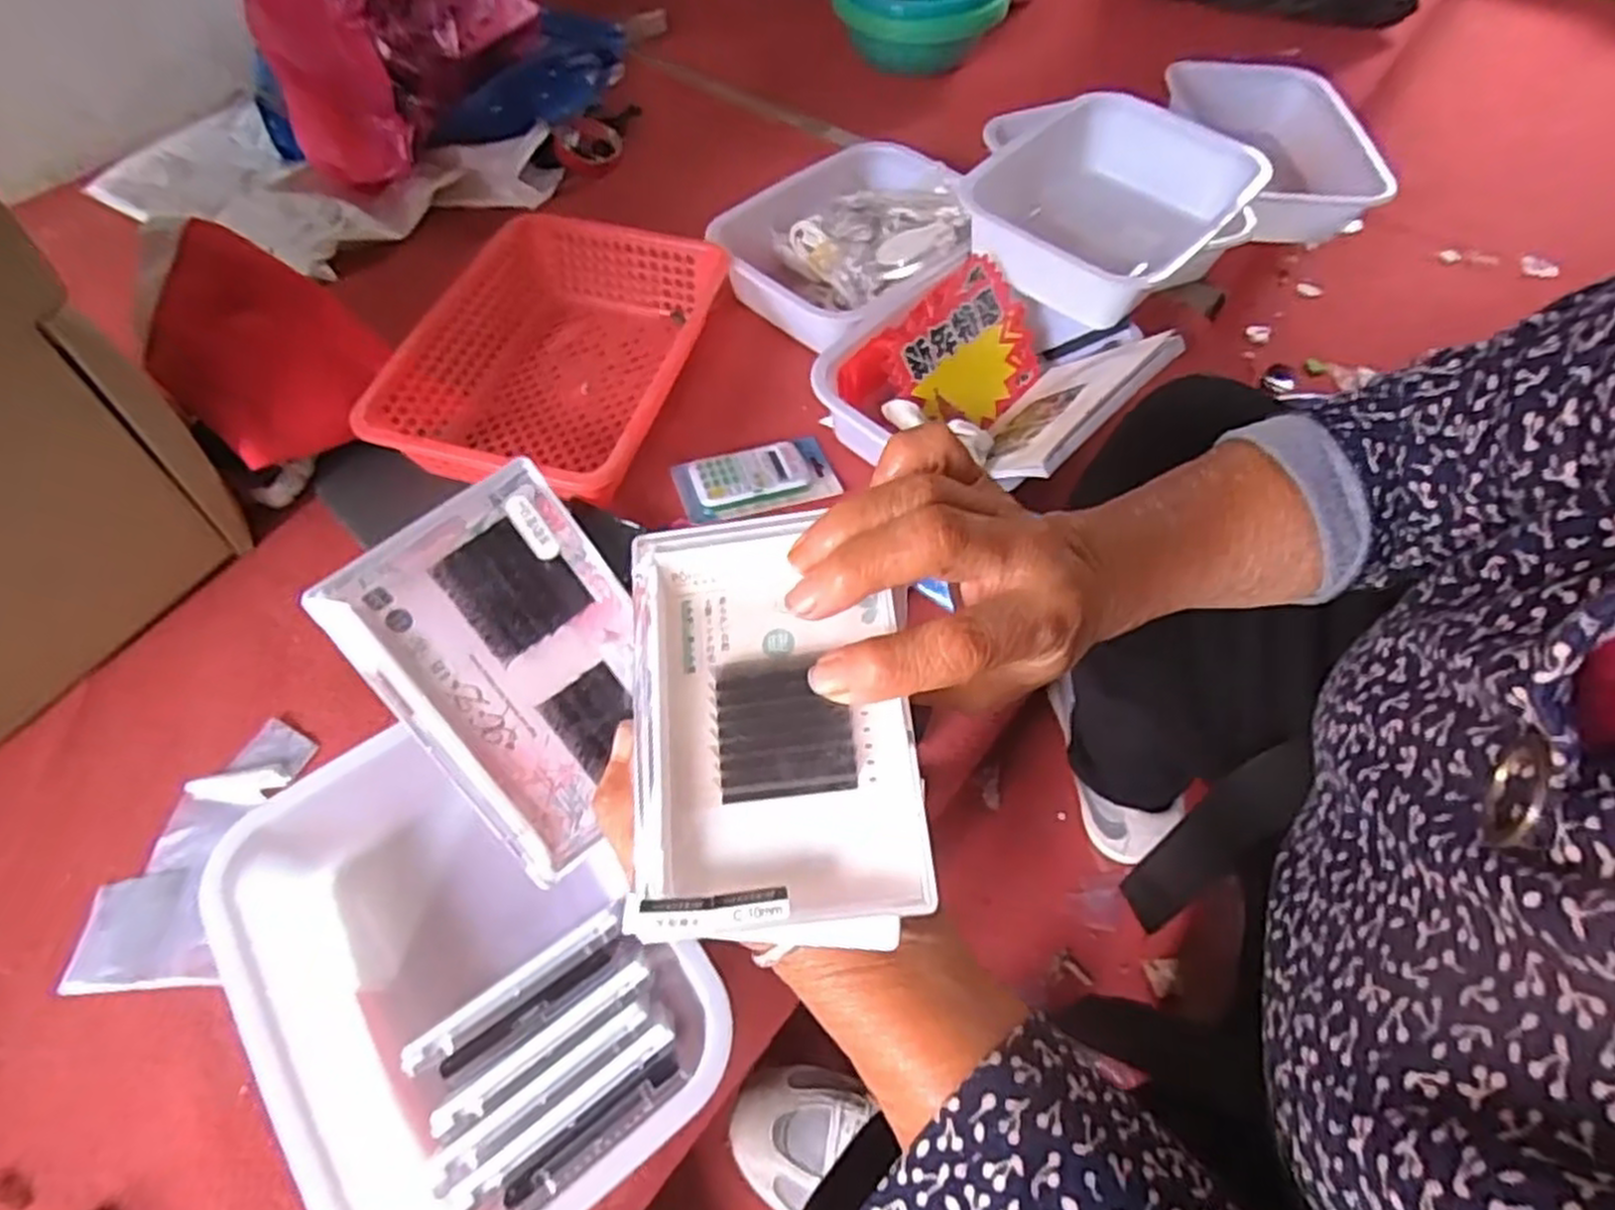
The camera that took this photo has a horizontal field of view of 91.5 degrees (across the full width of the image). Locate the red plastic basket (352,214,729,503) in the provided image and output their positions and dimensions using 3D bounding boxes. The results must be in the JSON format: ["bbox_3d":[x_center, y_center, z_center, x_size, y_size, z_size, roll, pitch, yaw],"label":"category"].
[{"bbox_3d":[-0.234,-0.225,0.738,0.233,0.087,0.317,14,58,7],"label":"red plastic basket"}]

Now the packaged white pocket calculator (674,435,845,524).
[{"bbox_3d":[-0.045,-0.115,0.710,0.140,0.024,0.075,-13,59,-9],"label":"packaged white pocket calculator"}]

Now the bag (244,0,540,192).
[{"bbox_3d":[-0.465,-0.676,0.887,0.129,0.213,0.335,16,59,9],"label":"bag"}]

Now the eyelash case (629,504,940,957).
[{"bbox_3d":[-0.011,0.032,0.238,0.084,0.027,0.125,-1,58,-2],"label":"eyelash case"}]

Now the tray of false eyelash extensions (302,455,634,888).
[{"bbox_3d":[-0.094,0.023,0.266,0.083,0.011,0.119,-36,104,-8],"label":"tray of false eyelash extensions"}]

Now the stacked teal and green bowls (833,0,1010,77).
[{"bbox_3d":[0.152,-0.825,1.094,0.233,0.121,0.200,-1,58,-2],"label":"stacked teal and green bowls"}]

